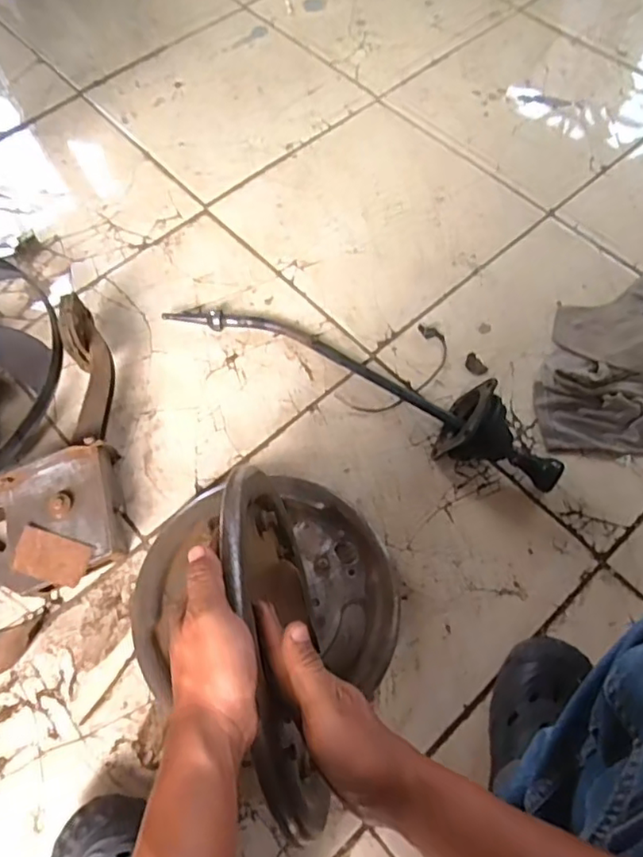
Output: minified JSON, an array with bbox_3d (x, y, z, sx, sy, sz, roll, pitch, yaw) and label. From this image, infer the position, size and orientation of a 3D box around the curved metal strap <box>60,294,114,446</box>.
[{"bbox_3d":[-0.309,-0.080,0.788,0.053,0.073,0.197,-9,64,-2],"label":"curved metal strap"}]

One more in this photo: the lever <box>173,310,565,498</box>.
[{"bbox_3d":[0.047,-0.073,0.829,0.587,0.091,0.117,21,70,10],"label":"lever"}]

